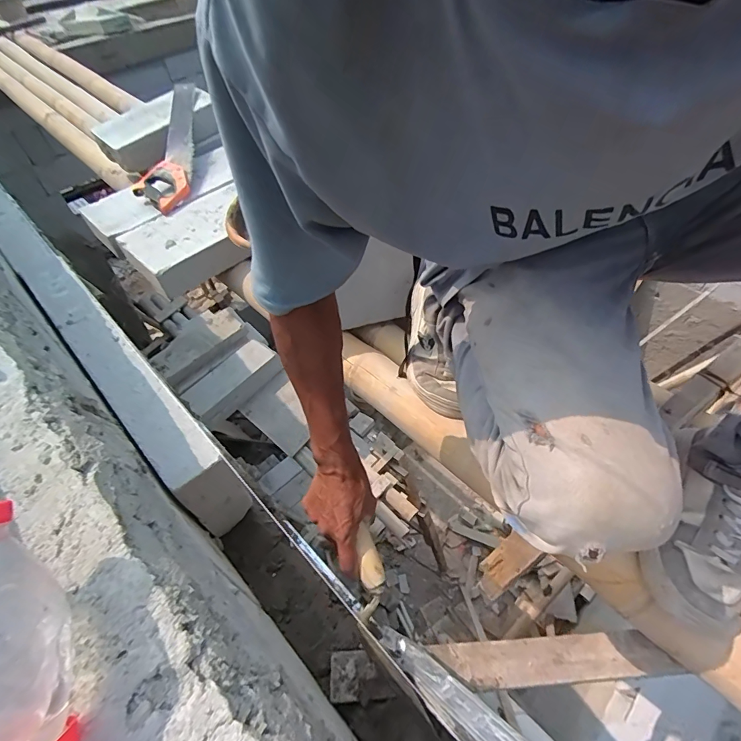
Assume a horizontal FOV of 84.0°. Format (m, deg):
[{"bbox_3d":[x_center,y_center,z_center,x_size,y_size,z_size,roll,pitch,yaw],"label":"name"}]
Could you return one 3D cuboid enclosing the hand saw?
[{"bbox_3d":[-0.555,-0.642,1.153,0.133,0.029,0.593,1,59,-13],"label":"hand saw"}]

